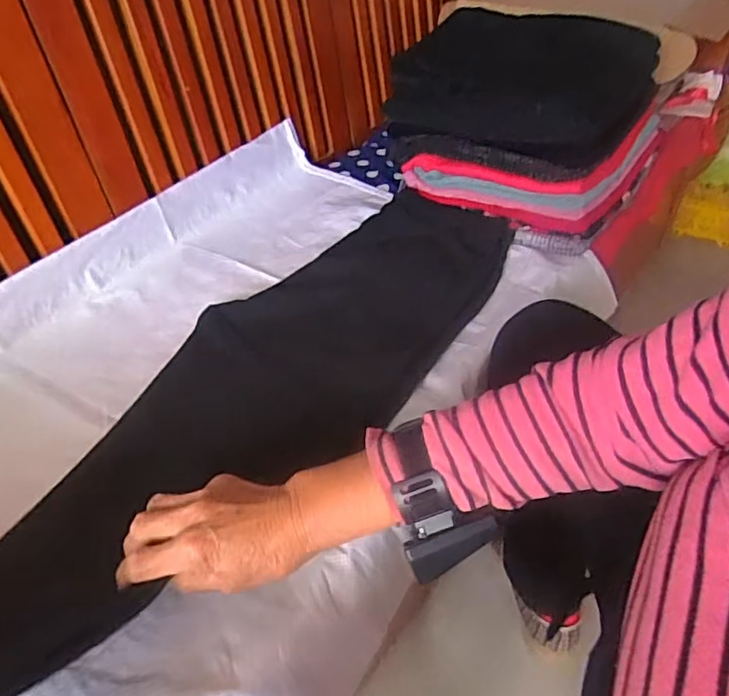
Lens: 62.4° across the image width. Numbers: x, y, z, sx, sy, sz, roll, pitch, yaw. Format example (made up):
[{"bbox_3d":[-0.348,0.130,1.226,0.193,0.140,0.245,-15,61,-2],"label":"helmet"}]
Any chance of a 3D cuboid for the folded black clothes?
[{"bbox_3d":[0.213,-0.369,0.824,0.303,0.105,0.245,25,49,24],"label":"folded black clothes"}]

